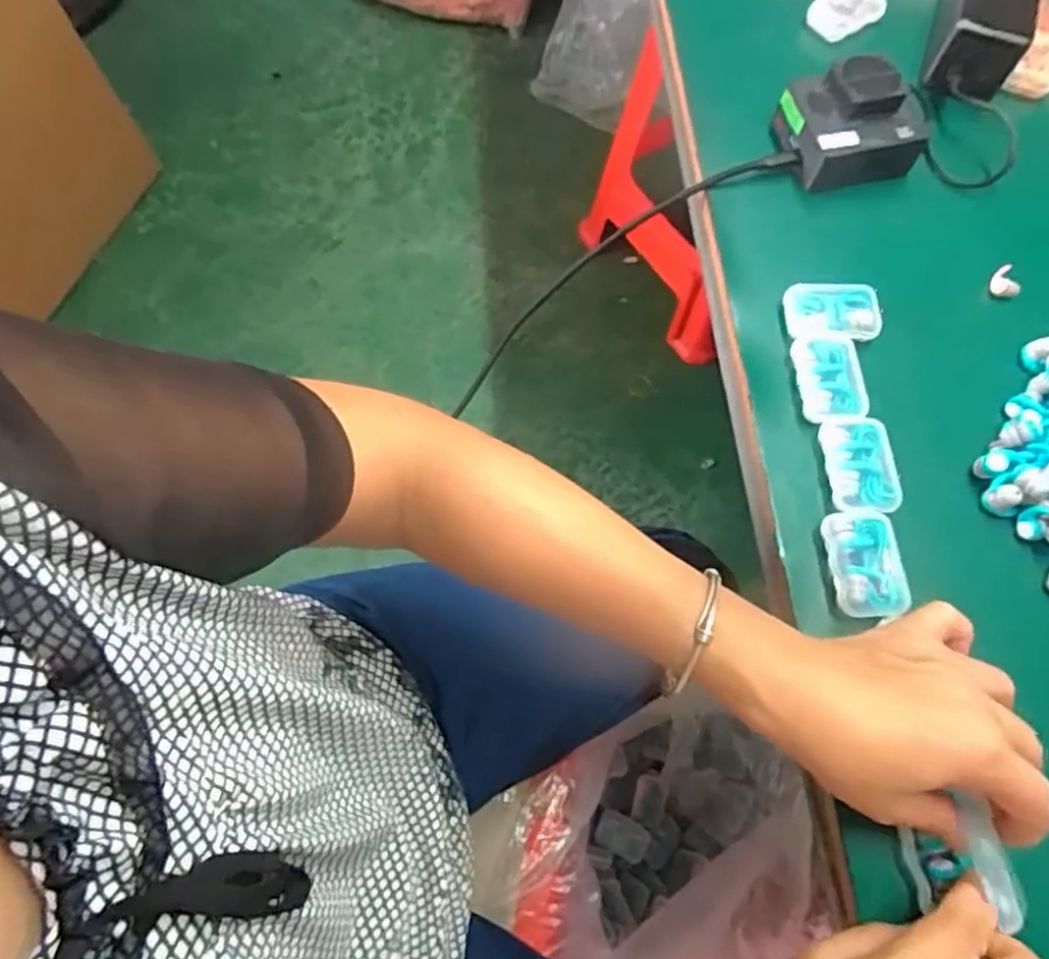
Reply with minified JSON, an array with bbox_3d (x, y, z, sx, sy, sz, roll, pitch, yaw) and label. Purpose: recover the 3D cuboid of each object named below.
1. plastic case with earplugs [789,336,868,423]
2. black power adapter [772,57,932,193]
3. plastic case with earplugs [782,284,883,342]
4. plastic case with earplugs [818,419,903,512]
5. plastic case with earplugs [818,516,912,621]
[{"bbox_3d":[0.180,-0.058,0.408,0.038,0.017,0.055,1,68,-1],"label":"plastic case with earplugs"},{"bbox_3d":[0.220,-0.240,0.460,0.083,0.045,0.067,-12,69,-6],"label":"black power adapter"},{"bbox_3d":[0.188,-0.102,0.425,0.054,0.018,0.038,2,68,-1],"label":"plastic case with earplugs"},{"bbox_3d":[0.187,-0.006,0.388,0.037,0.017,0.054,1,68,-1],"label":"plastic case with earplugs"},{"bbox_3d":[0.180,0.046,0.366,0.035,0.016,0.055,-4,69,-3],"label":"plastic case with earplugs"}]

